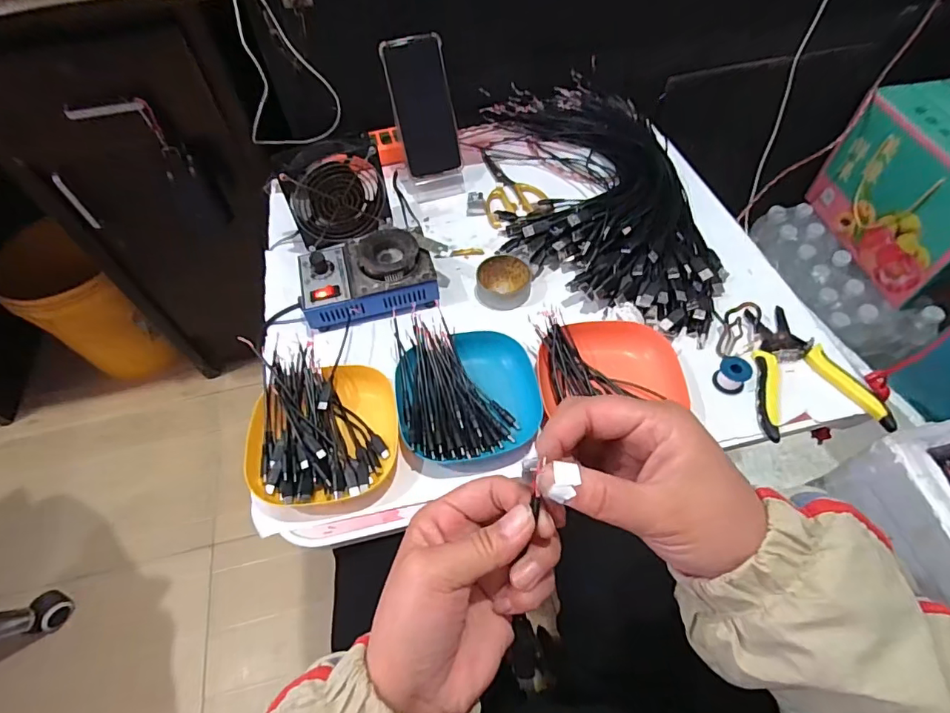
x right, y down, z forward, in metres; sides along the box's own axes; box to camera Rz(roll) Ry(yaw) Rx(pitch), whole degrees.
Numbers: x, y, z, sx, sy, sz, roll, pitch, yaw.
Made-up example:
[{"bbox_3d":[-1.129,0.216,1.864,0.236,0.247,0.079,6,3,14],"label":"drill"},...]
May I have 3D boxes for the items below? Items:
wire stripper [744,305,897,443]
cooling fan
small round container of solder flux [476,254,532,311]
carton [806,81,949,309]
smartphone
[{"bbox_3d":[0.329,0.010,0.511,0.113,0.015,0.153,-6,57,-1],"label":"wire stripper"},{"bbox_3d":[-0.172,-0.202,0.619,0.118,0.110,0.052,-24,59,-13],"label":"cooling fan"},{"bbox_3d":[0.035,-0.088,0.591,0.063,0.023,0.067,-1,57,2],"label":"small round container of solder flux"},{"bbox_3d":[0.822,-0.293,0.908,0.167,0.238,0.324,-7,57,-2],"label":"carton"},{"bbox_3d":[-0.068,-0.330,0.666,0.077,0.166,0.012,-16,26,-8],"label":"smartphone"}]

